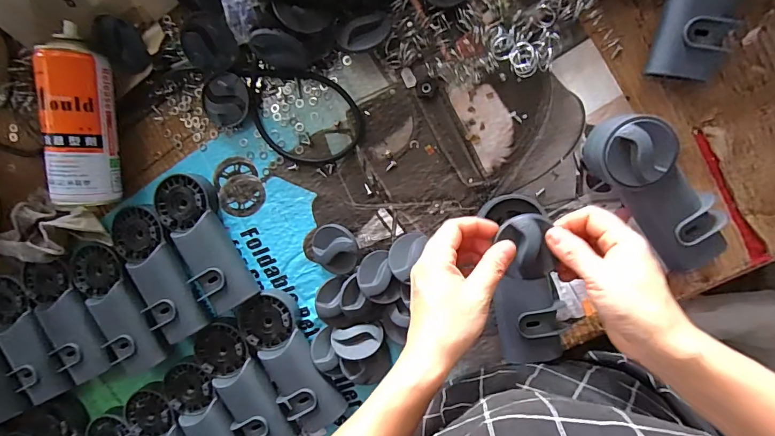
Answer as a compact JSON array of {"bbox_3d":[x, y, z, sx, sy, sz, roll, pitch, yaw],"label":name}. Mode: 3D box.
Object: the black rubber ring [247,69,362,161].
[{"bbox_3d":[-0.089,-0.110,0.436,0.126,0.011,0.097,4,98,5],"label":"black rubber ring"}]

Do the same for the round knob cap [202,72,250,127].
[{"bbox_3d":[-0.178,-0.130,0.444,0.052,0.018,0.054,1,98,6],"label":"round knob cap"}]

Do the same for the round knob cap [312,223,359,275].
[{"bbox_3d":[-0.059,0.034,0.440,0.059,0.016,0.059,9,106,33],"label":"round knob cap"}]

